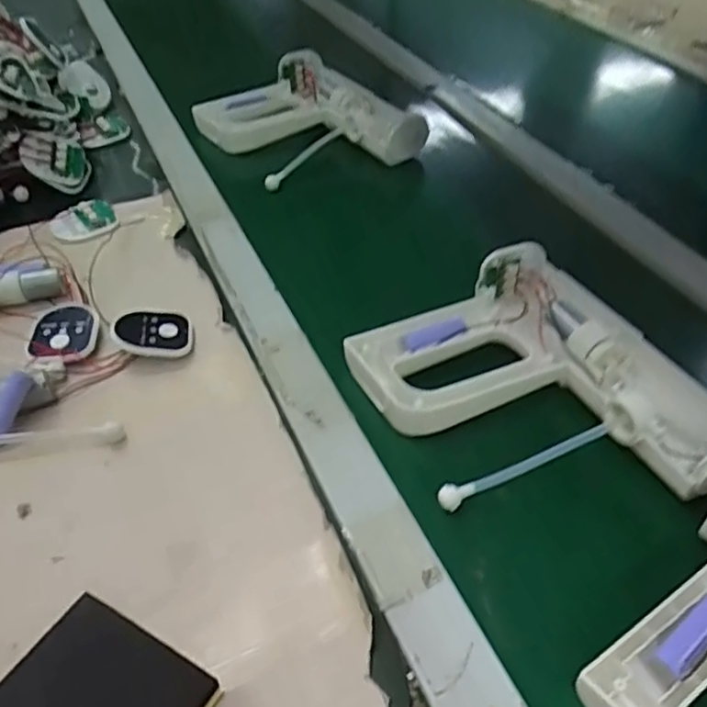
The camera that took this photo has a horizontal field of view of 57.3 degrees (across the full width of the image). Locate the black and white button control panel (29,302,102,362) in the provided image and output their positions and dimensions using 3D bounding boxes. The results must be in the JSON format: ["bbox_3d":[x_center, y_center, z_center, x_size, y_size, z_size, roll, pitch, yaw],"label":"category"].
[{"bbox_3d":[-0.219,-0.016,0.497,0.047,0.016,0.065,-7,43,-6],"label":"black and white button control panel"}]

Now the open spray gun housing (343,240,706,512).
[{"bbox_3d":[0.138,0.025,0.435,0.211,0.061,0.214,-23,47,-22],"label":"open spray gun housing"}]

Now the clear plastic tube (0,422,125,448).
[{"bbox_3d":[-0.214,0.055,0.426,0.120,0.014,0.016,-6,43,-5],"label":"clear plastic tube"}]

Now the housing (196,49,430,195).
[{"bbox_3d":[-0.049,-0.274,0.732,0.205,0.072,0.230,-25,48,-23],"label":"housing"}]

